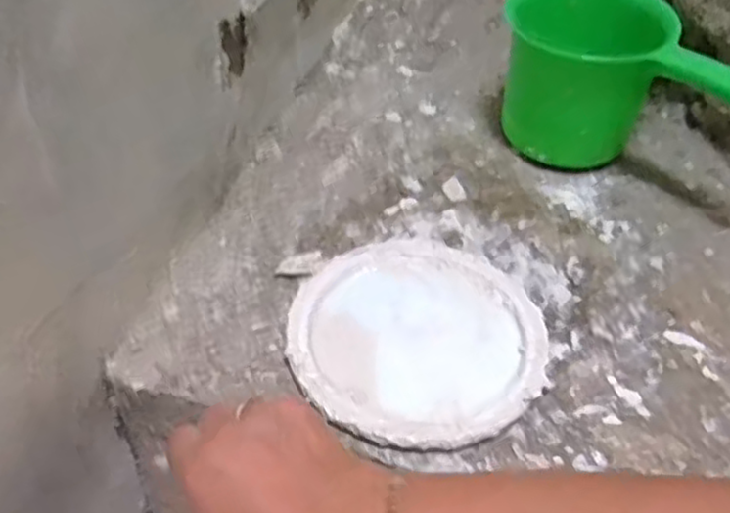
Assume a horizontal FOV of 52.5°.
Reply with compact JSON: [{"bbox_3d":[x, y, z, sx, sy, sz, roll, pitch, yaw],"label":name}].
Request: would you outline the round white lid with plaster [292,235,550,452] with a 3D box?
[{"bbox_3d":[0.037,0.054,0.521,0.172,0.015,0.178,2,45,-2],"label":"round white lid with plaster"}]

